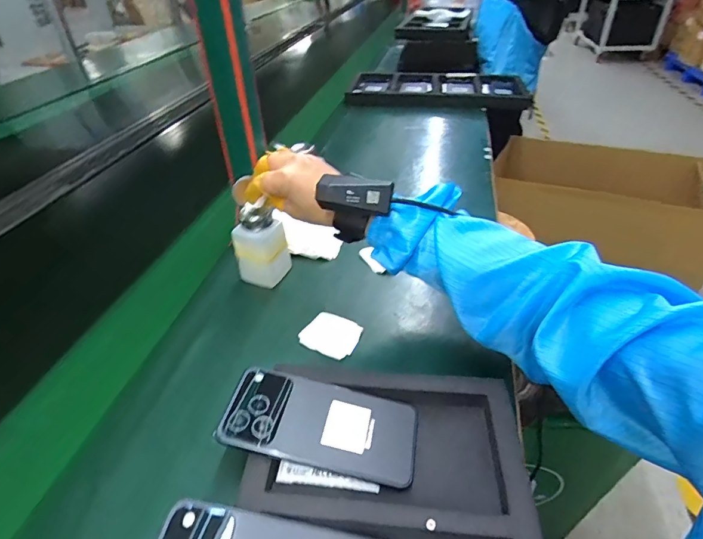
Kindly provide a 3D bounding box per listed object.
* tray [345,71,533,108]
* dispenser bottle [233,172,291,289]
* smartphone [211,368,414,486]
[{"bbox_3d":[0.244,-0.502,1.167,0.475,0.048,0.213,9,40,15],"label":"tray"},{"bbox_3d":[-0.113,-0.042,0.522,0.058,0.129,0.047,12,40,19],"label":"dispenser bottle"},{"bbox_3d":[-0.026,0.131,0.362,0.162,0.006,0.076,14,42,3],"label":"smartphone"}]

